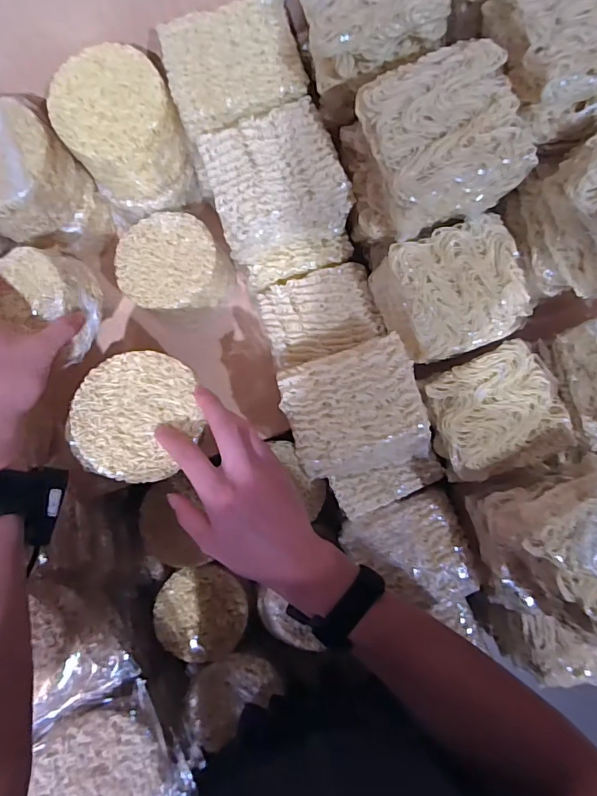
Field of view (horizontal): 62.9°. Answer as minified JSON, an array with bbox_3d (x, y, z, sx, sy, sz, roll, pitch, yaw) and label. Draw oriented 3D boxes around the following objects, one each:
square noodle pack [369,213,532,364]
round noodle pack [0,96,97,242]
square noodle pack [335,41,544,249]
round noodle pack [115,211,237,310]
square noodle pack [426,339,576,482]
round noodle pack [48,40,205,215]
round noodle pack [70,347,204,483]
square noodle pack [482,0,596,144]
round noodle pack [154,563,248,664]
[{"bbox_3d":[0.149,-0.100,0.477,0.120,0.068,0.113,-20,83,0],"label":"square noodle pack"},{"bbox_3d":[-0.297,-0.233,0.514,0.107,0.095,0.113,0,84,2],"label":"round noodle pack"},{"bbox_3d":[0.113,-0.214,0.415,0.119,0.083,0.112,-18,83,0],"label":"square noodle pack"},{"bbox_3d":[-0.144,-0.149,0.574,0.117,0.073,0.110,0,84,2],"label":"round noodle pack"},{"bbox_3d":[0.195,0.014,0.493,0.119,0.049,0.115,-19,83,0],"label":"square noodle pack"},{"bbox_3d":[-0.184,-0.278,0.526,0.111,0.117,0.121,0,84,2],"label":"round noodle pack"},{"bbox_3d":[-0.144,0.015,0.436,0.107,0.021,0.112,7,84,3],"label":"round noodle pack"},{"bbox_3d":[0.224,-0.282,0.387,0.115,0.056,0.117,-11,83,1],"label":"square noodle pack"},{"bbox_3d":[-0.121,0.268,0.608,0.108,0.018,0.111,0,84,2],"label":"round noodle pack"}]

